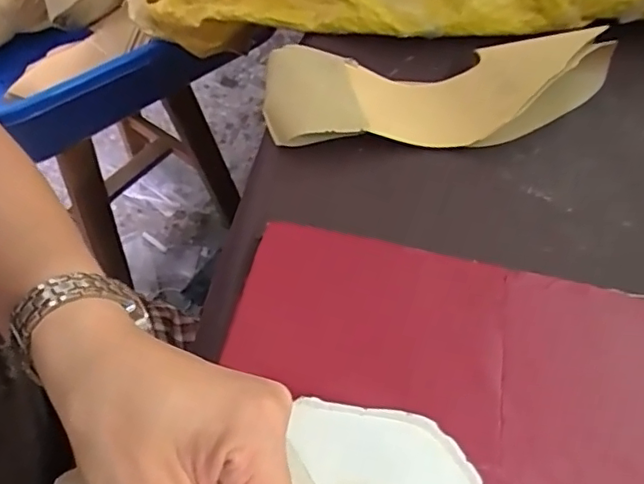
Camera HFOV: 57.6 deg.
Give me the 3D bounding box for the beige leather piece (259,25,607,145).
[{"bbox_3d":[0.089,-0.110,0.424,0.259,0.048,0.076,-3,56,-6],"label":"beige leather piece"}]

